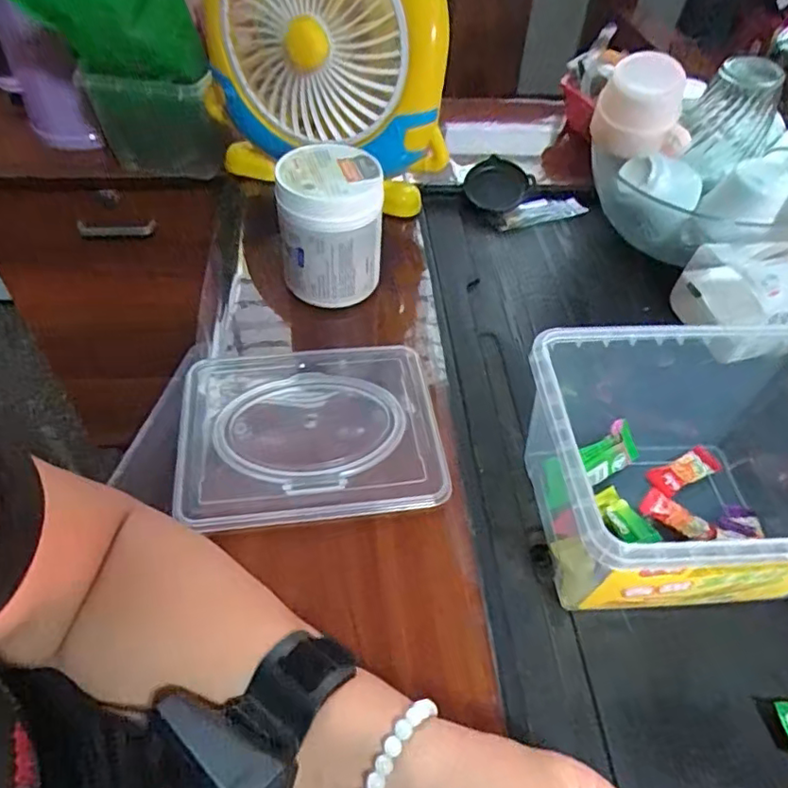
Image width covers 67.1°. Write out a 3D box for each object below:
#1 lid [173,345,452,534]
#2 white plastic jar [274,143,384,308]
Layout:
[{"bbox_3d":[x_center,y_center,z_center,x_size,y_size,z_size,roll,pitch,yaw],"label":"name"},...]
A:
[{"bbox_3d":[-0.064,0.026,0.448,0.187,0.014,0.149,-7,51,-9],"label":"lid"},{"bbox_3d":[-0.054,-0.134,0.507,0.083,0.120,0.079,-2,51,-5],"label":"white plastic jar"}]

